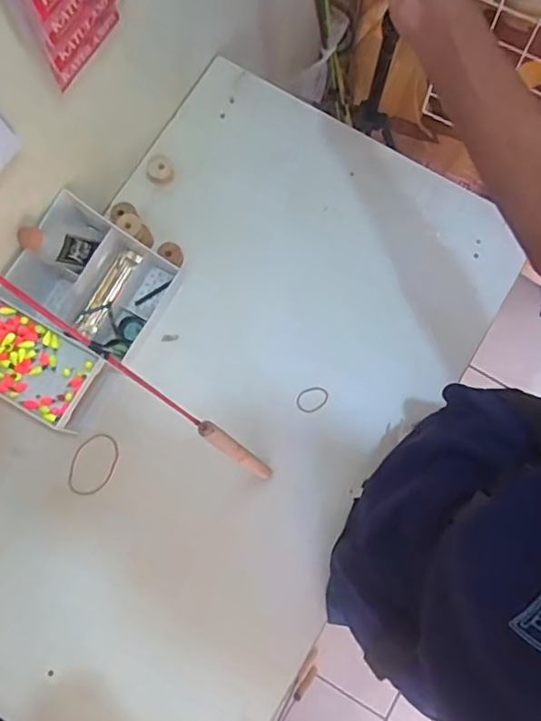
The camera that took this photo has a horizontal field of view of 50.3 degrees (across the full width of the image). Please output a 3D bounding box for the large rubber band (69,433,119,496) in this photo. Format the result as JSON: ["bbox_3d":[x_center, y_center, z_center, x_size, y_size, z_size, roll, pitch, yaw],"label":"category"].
[{"bbox_3d":[-0.211,0.124,0.687,0.049,0.005,0.076,26,80,5],"label":"large rubber band"}]

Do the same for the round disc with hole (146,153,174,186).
[{"bbox_3d":[-0.144,-0.248,0.748,0.033,0.011,0.036,0,78,0],"label":"round disc with hole"}]

